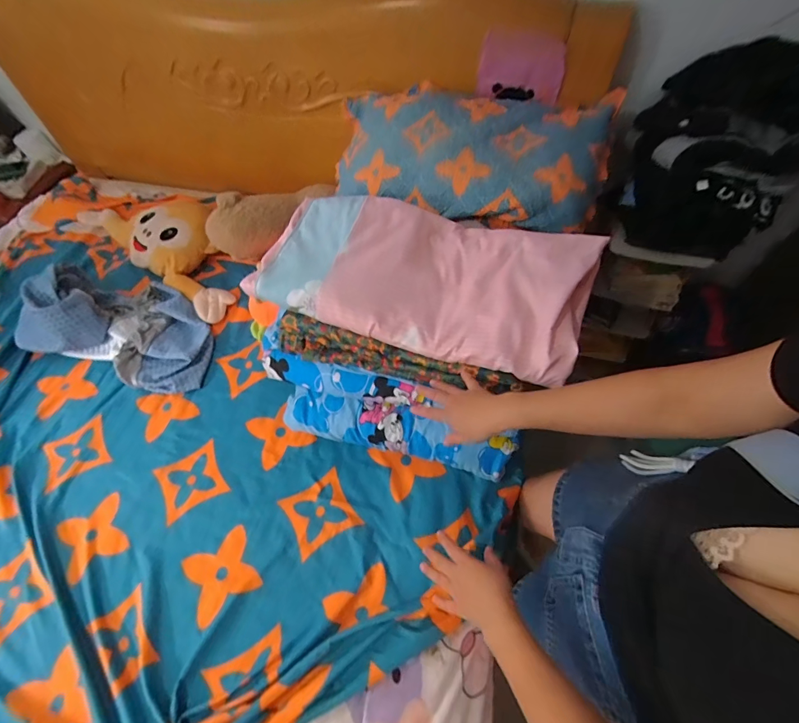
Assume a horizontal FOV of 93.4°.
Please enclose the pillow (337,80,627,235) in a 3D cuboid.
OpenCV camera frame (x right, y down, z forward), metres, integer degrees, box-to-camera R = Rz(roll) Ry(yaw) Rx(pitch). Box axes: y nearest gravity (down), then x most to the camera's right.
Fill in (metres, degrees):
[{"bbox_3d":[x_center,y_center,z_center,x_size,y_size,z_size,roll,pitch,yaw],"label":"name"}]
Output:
[{"bbox_3d":[0.138,-0.477,0.840,0.619,0.112,0.365,14,62,11],"label":"pillow"}]

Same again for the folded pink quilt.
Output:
[{"bbox_3d":[0.035,-0.166,0.678,0.566,0.072,0.279,17,63,13],"label":"folded pink quilt"}]

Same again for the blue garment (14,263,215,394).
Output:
[{"bbox_3d":[-0.731,-0.112,0.992,0.520,0.144,0.285,16,63,12],"label":"blue garment"}]

